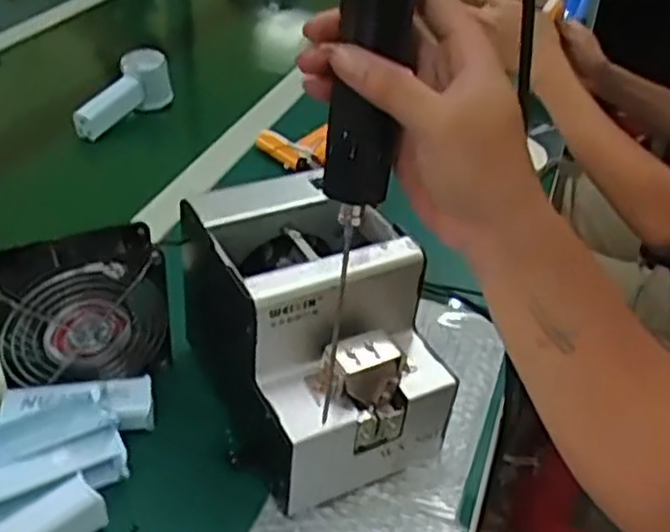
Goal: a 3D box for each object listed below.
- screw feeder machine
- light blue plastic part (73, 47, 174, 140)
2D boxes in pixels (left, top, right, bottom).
[{"bbox_3d":[-0.011,0.048,0.523,0.118,0.144,0.162,-17,42,-26],"label":"screw feeder machine"},{"bbox_3d":[-0.260,-0.210,0.938,0.068,0.069,0.136,11,37,9],"label":"light blue plastic part"}]

